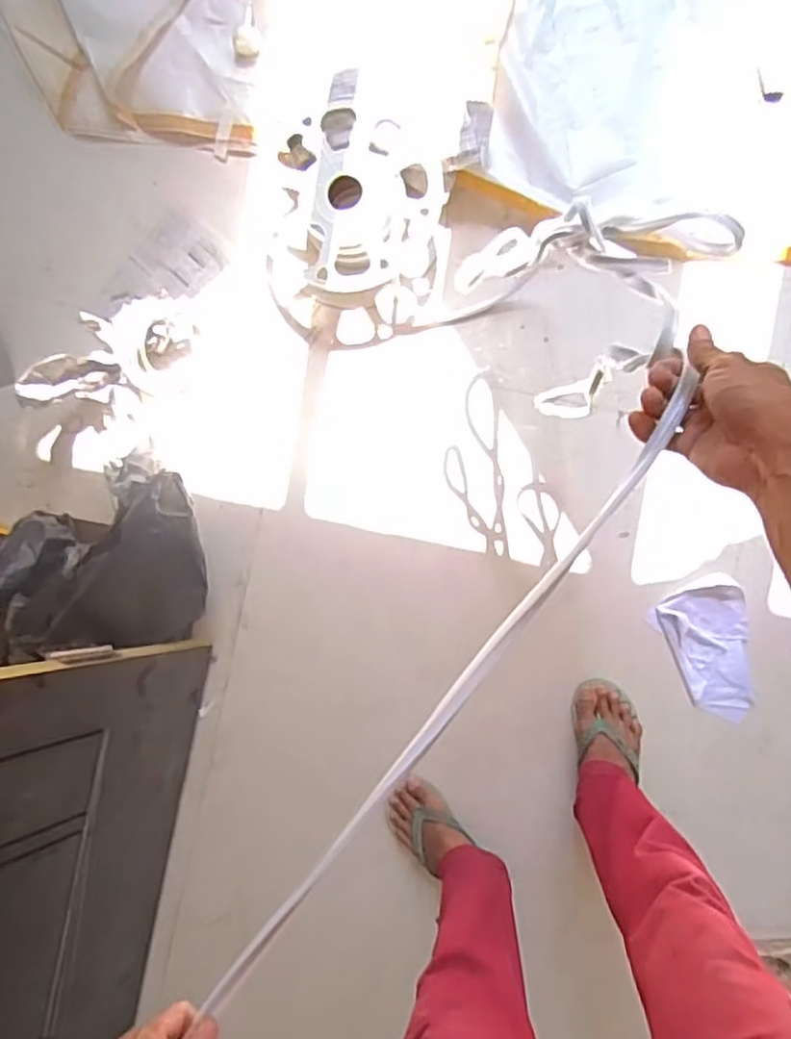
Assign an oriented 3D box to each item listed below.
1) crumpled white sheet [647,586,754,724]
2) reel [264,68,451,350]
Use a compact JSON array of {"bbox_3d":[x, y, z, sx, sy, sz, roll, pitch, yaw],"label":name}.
[{"bbox_3d":[0.489,0.216,1.102,0.144,0.038,0.217,-11,89,7],"label":"crumpled white sheet"},{"bbox_3d":[-0.069,-0.511,1.131,0.304,0.104,0.415,0,89,5],"label":"reel"}]

